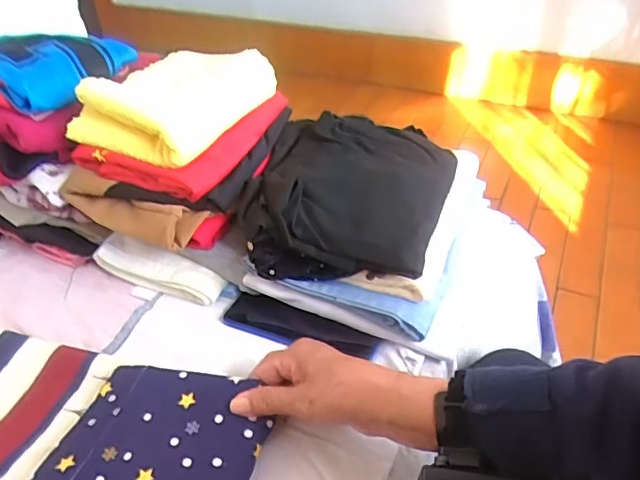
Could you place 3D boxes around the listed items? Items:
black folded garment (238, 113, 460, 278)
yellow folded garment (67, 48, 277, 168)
[{"bbox_3d":[0.036,-0.067,0.640,0.208,0.058,0.276,11,42,15],"label":"black folded garment"},{"bbox_3d":[-0.163,-0.161,0.647,0.158,0.055,0.191,20,45,24],"label":"yellow folded garment"}]

